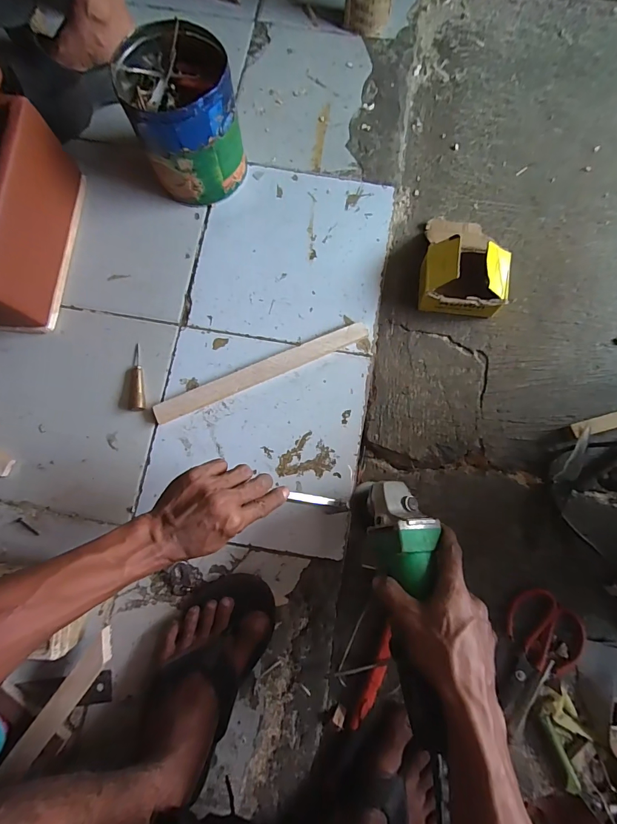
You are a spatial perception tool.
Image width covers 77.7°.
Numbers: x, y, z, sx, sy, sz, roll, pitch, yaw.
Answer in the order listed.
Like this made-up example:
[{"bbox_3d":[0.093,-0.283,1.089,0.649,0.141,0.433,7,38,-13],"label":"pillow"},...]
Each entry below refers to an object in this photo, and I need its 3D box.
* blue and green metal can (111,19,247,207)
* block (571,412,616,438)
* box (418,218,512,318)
[{"bbox_3d":[-0.180,-0.425,0.565,0.137,0.161,0.145,0,79,0],"label":"blue and green metal can"},{"bbox_3d":[0.431,0.015,0.550,0.110,0.020,0.021,-16,79,-3],"label":"block"},{"bbox_3d":[0.238,-0.239,0.578,0.115,0.079,0.164,6,79,2],"label":"box"}]

